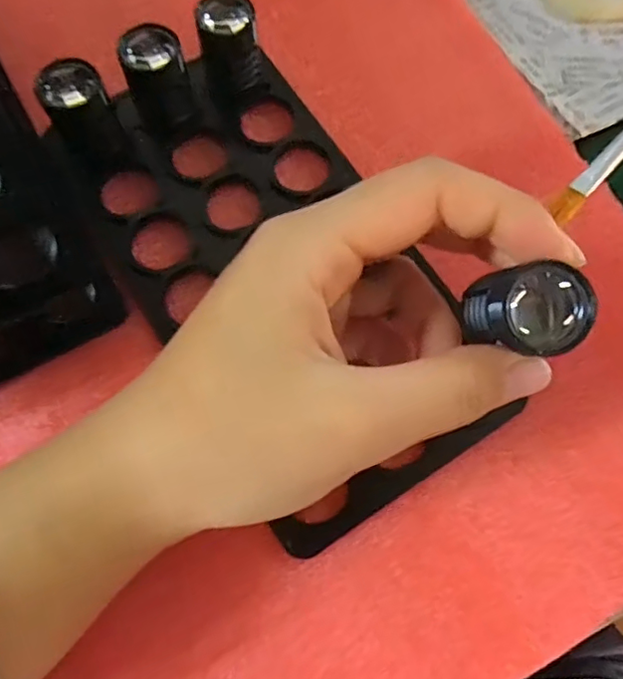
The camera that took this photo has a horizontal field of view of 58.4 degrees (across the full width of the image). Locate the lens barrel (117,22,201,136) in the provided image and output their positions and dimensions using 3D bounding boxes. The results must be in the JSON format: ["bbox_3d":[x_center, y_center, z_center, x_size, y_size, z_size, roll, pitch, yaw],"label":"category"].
[{"bbox_3d":[-0.059,-0.100,0.218,0.023,0.033,0.024,1,71,-2],"label":"lens barrel"}]

